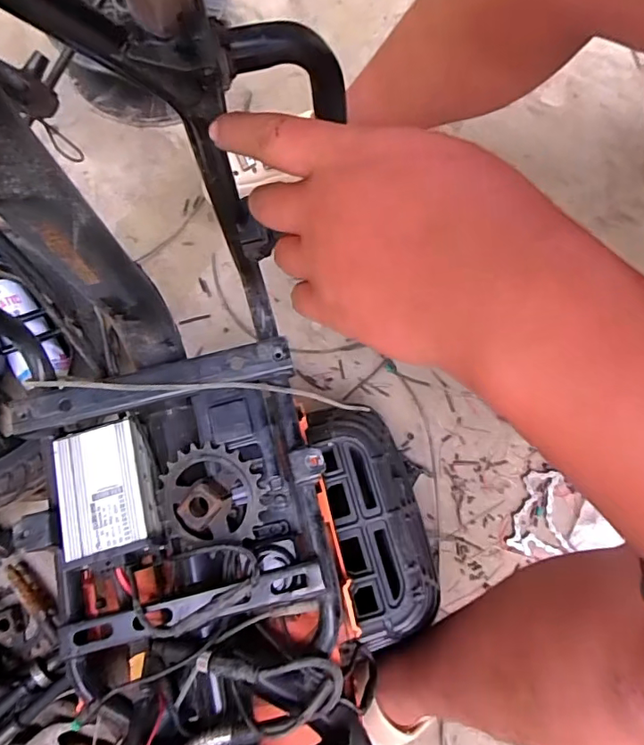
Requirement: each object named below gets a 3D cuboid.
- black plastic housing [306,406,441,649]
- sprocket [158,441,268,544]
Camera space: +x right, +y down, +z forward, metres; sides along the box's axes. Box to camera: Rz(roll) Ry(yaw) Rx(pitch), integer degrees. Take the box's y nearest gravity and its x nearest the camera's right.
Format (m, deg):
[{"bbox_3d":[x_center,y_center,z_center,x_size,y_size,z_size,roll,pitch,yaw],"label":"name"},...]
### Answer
[{"bbox_3d":[0.055,0.133,0.496,0.094,0.070,0.215,-15,77,-5],"label":"black plastic housing"},{"bbox_3d":[-0.087,0.092,0.390,0.082,0.026,0.078,1,76,-1],"label":"sprocket"}]

